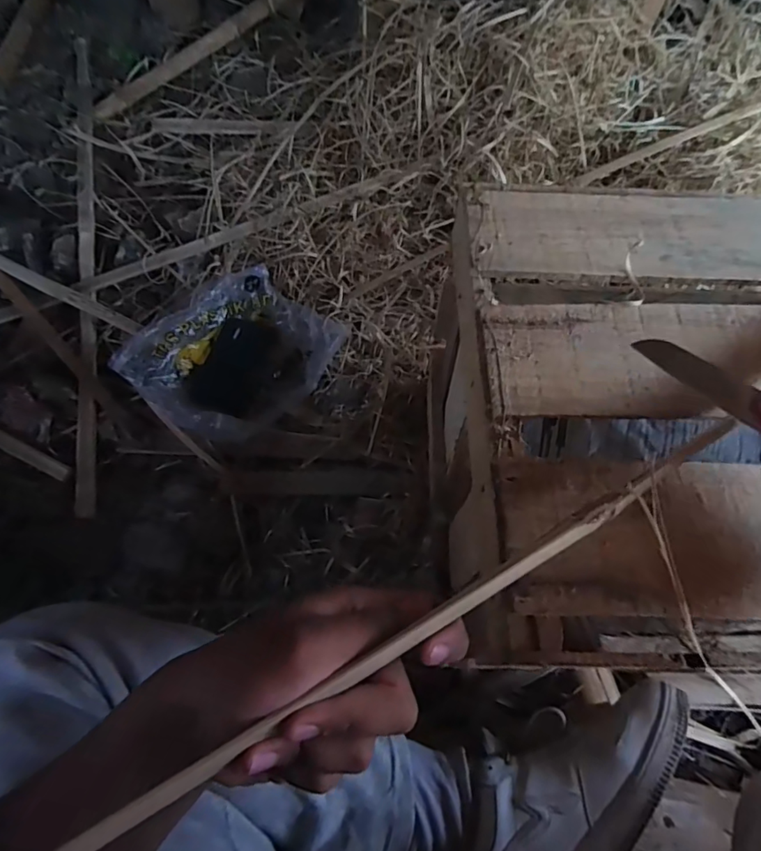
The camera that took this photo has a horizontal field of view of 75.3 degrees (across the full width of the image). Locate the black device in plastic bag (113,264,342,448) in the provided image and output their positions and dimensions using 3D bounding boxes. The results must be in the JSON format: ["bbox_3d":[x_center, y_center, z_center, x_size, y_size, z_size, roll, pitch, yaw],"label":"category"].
[{"bbox_3d":[-0.216,-0.117,0.716,0.242,0.079,0.268,38,74,12],"label":"black device in plastic bag"}]

